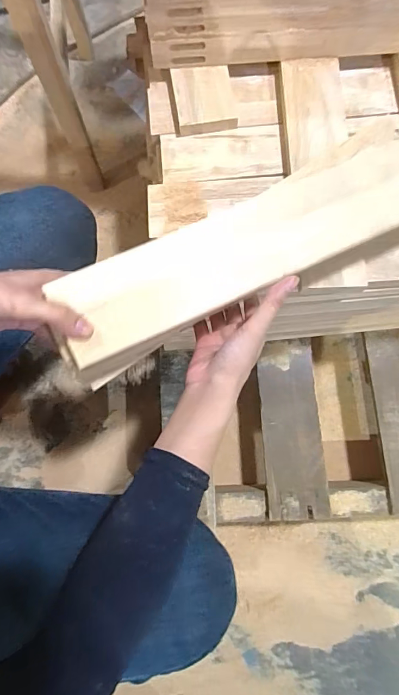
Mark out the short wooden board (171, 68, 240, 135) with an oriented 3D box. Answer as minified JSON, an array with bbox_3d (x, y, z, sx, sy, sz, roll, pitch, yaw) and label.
[{"bbox_3d":[0.005,-0.333,0.542,0.078,0.018,0.091,-7,76,-1],"label":"short wooden board"}]

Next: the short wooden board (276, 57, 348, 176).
[{"bbox_3d":[0.150,-0.311,0.536,0.087,0.020,0.168,-3,76,0],"label":"short wooden board"}]

